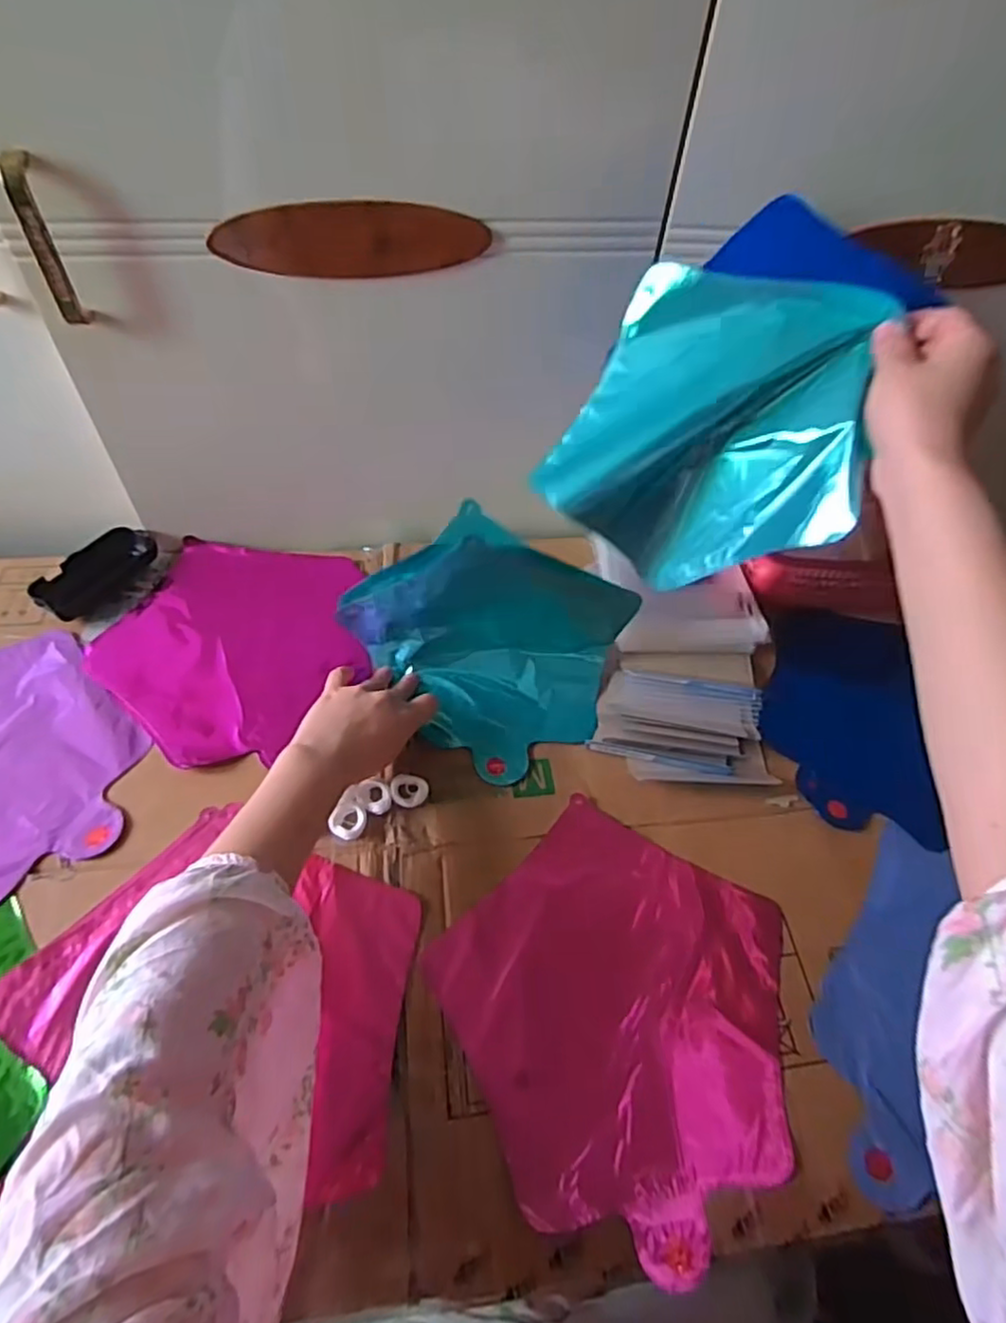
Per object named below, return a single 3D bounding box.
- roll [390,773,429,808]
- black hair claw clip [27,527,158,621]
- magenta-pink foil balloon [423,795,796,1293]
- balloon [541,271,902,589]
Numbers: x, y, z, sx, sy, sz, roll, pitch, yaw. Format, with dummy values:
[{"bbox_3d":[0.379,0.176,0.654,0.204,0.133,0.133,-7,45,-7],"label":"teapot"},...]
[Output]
[{"bbox_3d":[-0.071,0.097,0.513,0.028,0.006,0.026,2,52,-3],"label":"roll"},{"bbox_3d":[-0.373,-0.082,0.622,0.044,0.029,0.108,23,54,13],"label":"black hair claw clip"},{"bbox_3d":[0.074,0.224,0.439,0.224,0.007,0.224,26,58,12],"label":"magenta-pink foil balloon"},{"bbox_3d":[0.139,-0.146,0.456,0.191,0.204,0.061,23,26,21],"label":"balloon"}]

